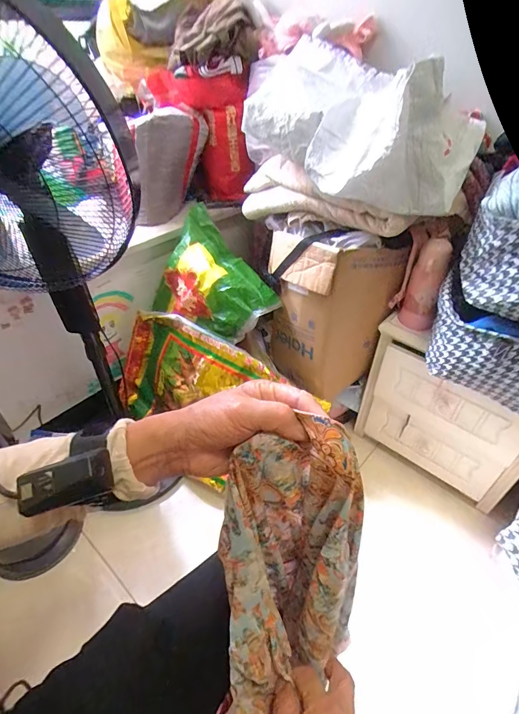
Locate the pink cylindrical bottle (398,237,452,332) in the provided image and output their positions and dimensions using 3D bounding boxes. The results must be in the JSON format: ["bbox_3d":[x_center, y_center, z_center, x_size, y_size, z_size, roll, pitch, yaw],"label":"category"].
[{"bbox_3d":[0.409,-0.171,0.929,0.079,0.216,0.080,19,45,18],"label":"pink cylindrical bottle"}]

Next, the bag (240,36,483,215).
[{"bbox_3d":[0.226,-0.513,0.834,0.476,0.235,0.271,31,50,28],"label":"bag"}]

